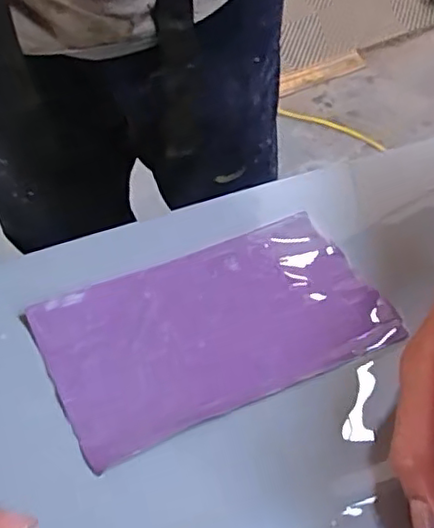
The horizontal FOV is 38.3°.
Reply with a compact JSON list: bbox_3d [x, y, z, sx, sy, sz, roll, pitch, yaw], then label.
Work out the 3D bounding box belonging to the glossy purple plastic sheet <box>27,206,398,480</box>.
[{"bbox_3d":[0.000,0.024,0.263,0.139,0.005,0.081,-20,50,-21],"label":"glossy purple plastic sheet"}]

